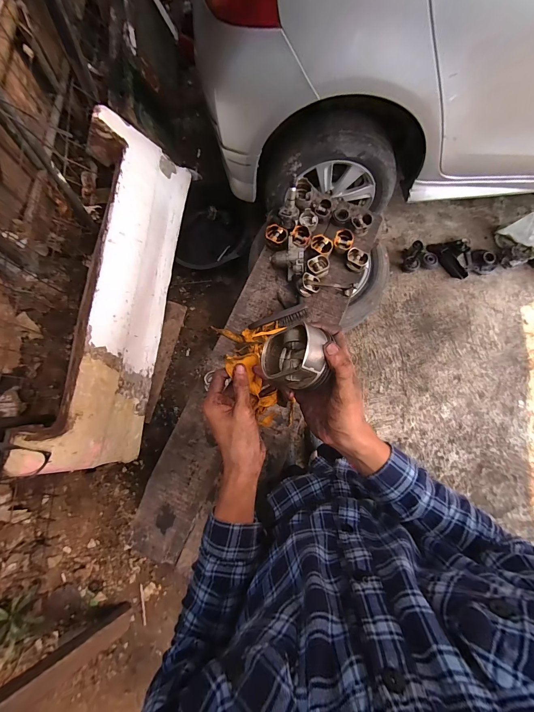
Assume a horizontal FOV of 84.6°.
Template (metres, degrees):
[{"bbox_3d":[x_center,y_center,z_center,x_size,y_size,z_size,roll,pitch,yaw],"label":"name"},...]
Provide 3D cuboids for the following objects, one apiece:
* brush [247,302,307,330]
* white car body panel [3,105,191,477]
[{"bbox_3d":[0.041,-0.114,0.929,0.192,0.028,0.053,-19,77,-2],"label":"brush"},{"bbox_3d":[-0.577,-0.249,1.156,0.076,0.410,1.313,1,78,31],"label":"white car body panel"}]

